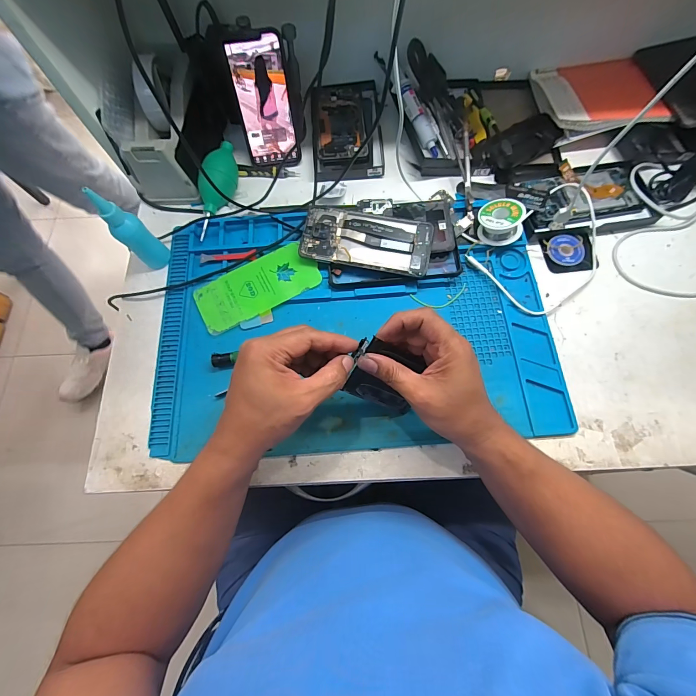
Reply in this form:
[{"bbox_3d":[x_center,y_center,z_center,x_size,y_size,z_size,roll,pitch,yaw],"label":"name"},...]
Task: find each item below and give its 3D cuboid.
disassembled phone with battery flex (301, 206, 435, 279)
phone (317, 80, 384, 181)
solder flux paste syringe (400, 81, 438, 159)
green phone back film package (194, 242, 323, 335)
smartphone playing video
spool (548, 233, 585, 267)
[{"bbox_3d":[0.022,-0.138,0.426,0.162,0.006,0.074,11,80,6],"label":"disassembled phone with battery flex"},{"bbox_3d":[0.002,-0.337,0.508,0.096,0.024,0.184,-2,71,1],"label":"phone"},{"bbox_3d":[0.098,-0.326,0.473,0.027,0.017,0.120,-23,89,-5],"label":"solder flux paste syringe"},{"bbox_3d":[-0.117,-0.080,0.432,0.154,0.007,0.075,-27,73,-7],"label":"green phone back film package"},{"bbox_3d":[-0.110,-0.326,0.452,0.072,0.144,0.009,-10,45,-5],"label":"smartphone playing video"},{"bbox_3d":[0.288,-0.130,0.440,0.045,0.004,0.045,-1,71,2],"label":"spool"}]

